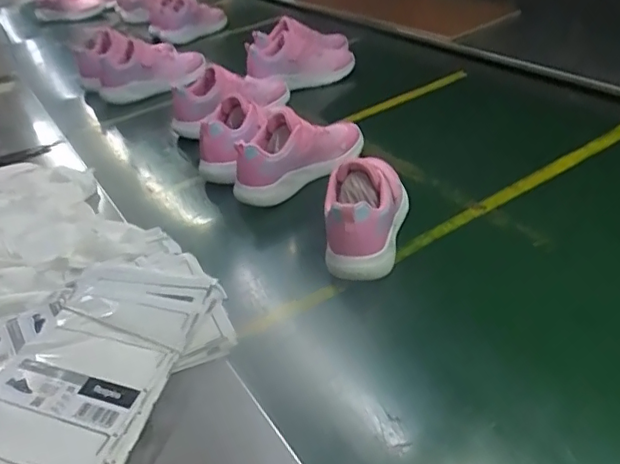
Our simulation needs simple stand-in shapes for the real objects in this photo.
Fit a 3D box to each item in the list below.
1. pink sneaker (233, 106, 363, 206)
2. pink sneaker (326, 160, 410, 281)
[{"bbox_3d":[-0.013,-0.126,0.823,0.080,0.102,0.216,27,47,37],"label":"pink sneaker"},{"bbox_3d":[0.068,-0.036,0.672,0.085,0.095,0.175,2,37,10],"label":"pink sneaker"}]

